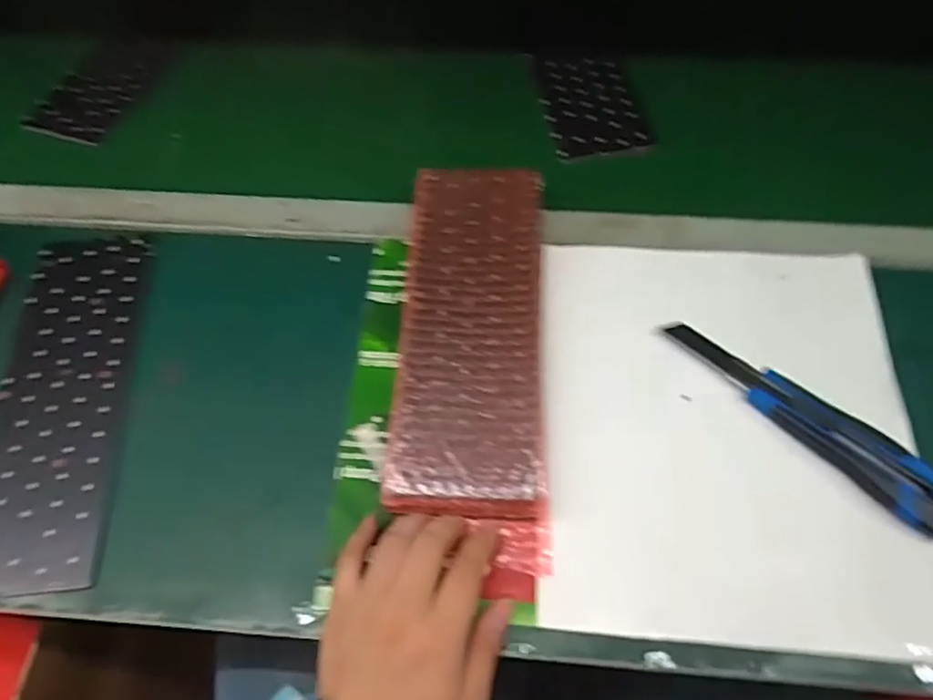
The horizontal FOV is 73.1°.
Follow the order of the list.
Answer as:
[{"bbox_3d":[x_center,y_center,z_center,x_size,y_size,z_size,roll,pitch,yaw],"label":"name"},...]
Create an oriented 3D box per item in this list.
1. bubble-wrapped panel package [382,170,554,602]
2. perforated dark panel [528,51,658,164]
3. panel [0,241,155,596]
[{"bbox_3d":[0.005,-0.002,0.455,0.107,0.025,0.324,-2,63,1],"label":"bubble-wrapped panel package"},{"bbox_3d":[0.120,-0.240,0.611,0.093,0.010,0.140,-6,60,-2],"label":"perforated dark panel"},{"bbox_3d":[-0.294,0.033,0.457,0.096,0.006,0.268,-4,60,0],"label":"panel"}]

